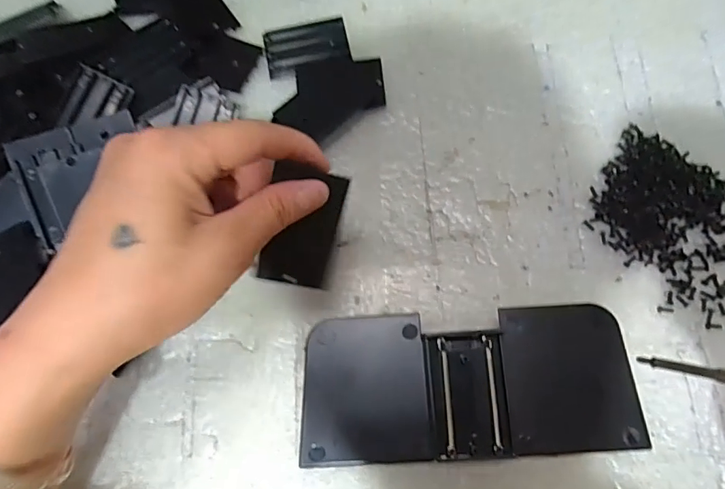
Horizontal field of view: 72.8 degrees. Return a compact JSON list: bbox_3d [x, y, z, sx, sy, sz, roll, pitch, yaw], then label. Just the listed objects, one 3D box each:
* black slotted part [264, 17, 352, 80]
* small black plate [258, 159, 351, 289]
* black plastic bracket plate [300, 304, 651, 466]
[{"bbox_3d":[-0.037,-0.131,0.324,0.054,0.004,0.036,-14,74,-2],"label":"black slotted part"},{"bbox_3d":[-0.028,-0.008,0.233,0.035,0.007,0.057,7,107,-19],"label":"small black plate"},{"bbox_3d":[0.052,0.071,0.251,0.160,0.026,0.069,-3,74,1],"label":"black plastic bracket plate"}]

